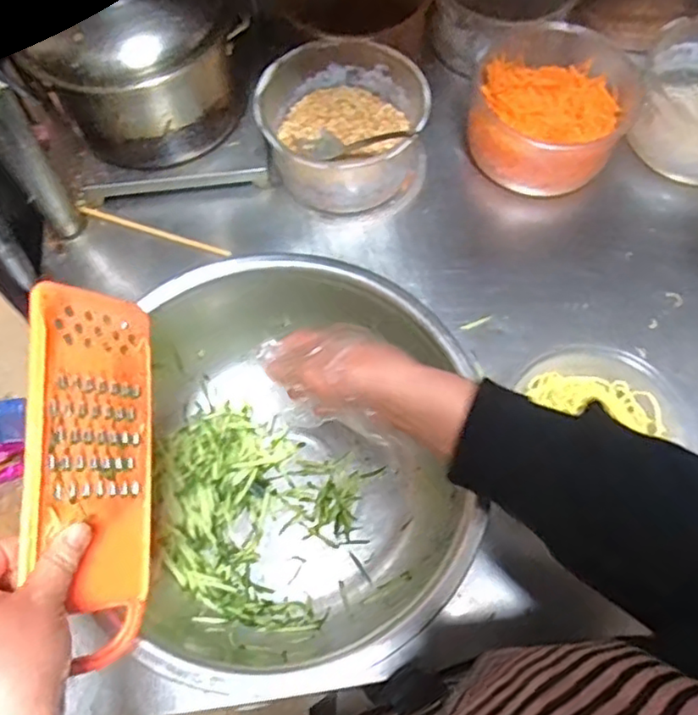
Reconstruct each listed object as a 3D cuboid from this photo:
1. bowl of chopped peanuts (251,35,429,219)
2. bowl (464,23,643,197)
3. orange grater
[{"bbox_3d":[-0.007,-0.248,0.691,0.172,0.110,0.170,0,66,1],"label":"bowl of chopped peanuts"},{"bbox_3d":[0.222,-0.272,0.707,0.166,0.101,0.165,0,66,1],"label":"bowl"},{"bbox_3d":[-0.167,0.072,0.402,0.018,0.088,0.235,-14,75,33],"label":"orange grater"}]

